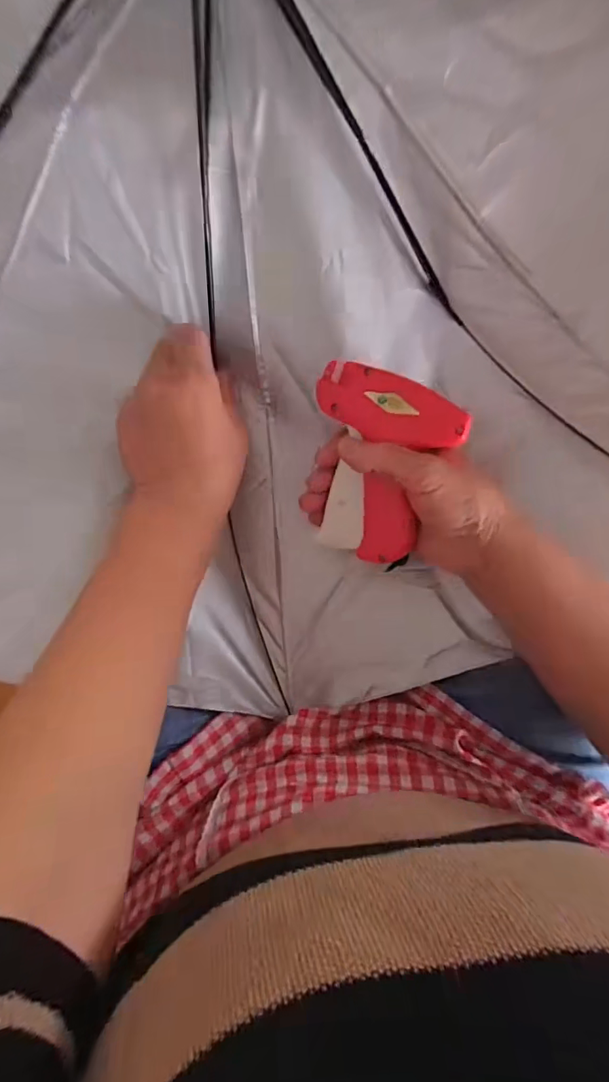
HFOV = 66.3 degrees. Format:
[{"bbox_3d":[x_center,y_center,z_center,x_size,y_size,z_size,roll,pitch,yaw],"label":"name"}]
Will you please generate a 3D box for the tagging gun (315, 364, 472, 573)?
[{"bbox_3d":[0.048,-0.051,0.319,0.097,0.030,0.119,21,109,18],"label":"tagging gun"}]

